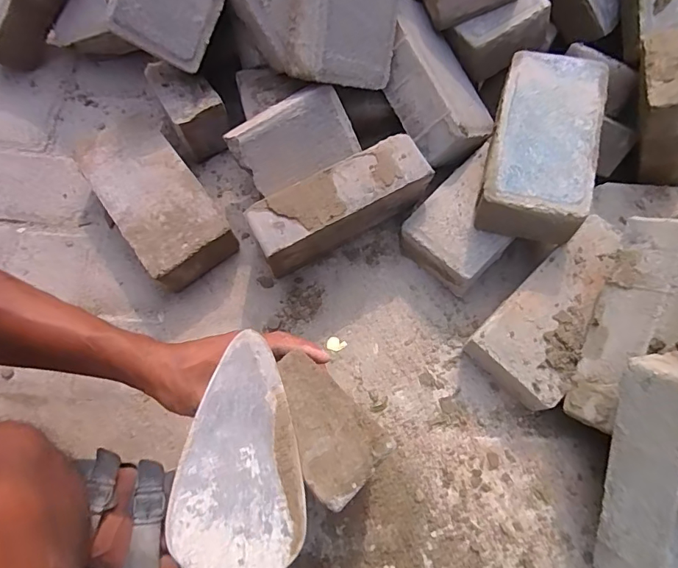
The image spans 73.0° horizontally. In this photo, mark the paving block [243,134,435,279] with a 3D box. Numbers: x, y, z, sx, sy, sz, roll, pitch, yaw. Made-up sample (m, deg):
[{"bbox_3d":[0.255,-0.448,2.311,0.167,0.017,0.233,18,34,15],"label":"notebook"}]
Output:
[{"bbox_3d":[0.002,-0.085,0.557,0.207,0.117,0.060,-27,73,-9],"label":"paving block"}]

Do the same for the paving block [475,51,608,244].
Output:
[{"bbox_3d":[0.228,-0.154,0.527,0.105,0.077,0.212,16,71,6],"label":"paving block"}]

